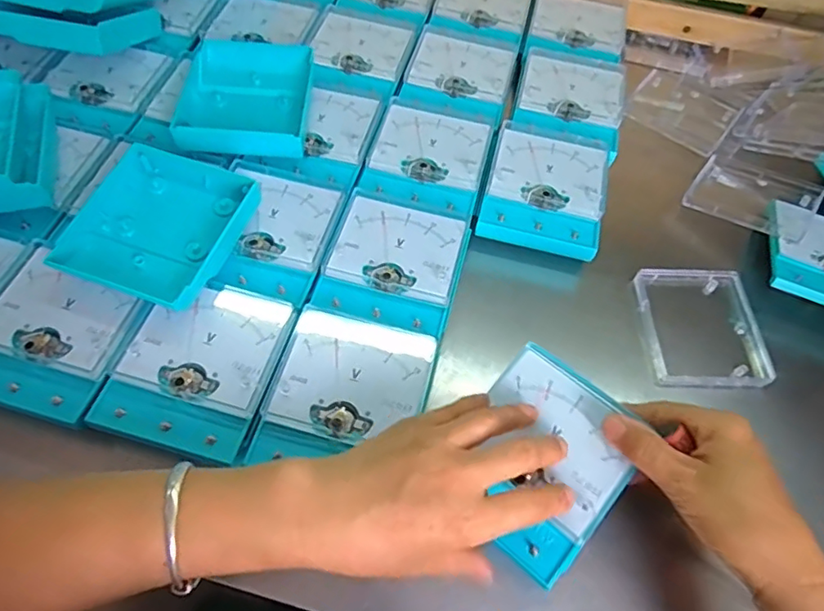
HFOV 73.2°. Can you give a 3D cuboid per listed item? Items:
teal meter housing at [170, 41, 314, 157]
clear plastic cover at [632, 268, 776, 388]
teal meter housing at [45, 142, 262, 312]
[{"bbox_3d":[-0.140,-0.185,0.483,0.101,0.027,0.135,2,60,-2],"label":"teal meter housing"},{"bbox_3d":[0.231,0.015,0.445,0.092,0.008,0.104,1,60,-3],"label":"clear plastic cover"},{"bbox_3d":[-0.181,-0.059,0.404,0.105,0.028,0.112,19,61,8],"label":"teal meter housing"}]

